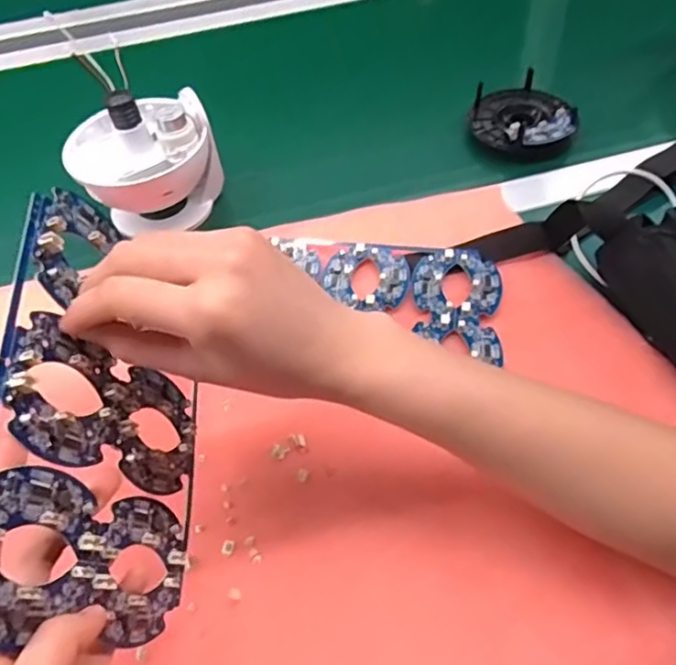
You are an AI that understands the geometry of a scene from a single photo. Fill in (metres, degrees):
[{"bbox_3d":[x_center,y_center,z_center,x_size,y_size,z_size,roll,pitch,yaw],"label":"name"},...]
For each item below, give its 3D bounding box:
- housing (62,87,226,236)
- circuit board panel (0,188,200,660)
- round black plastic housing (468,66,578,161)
[{"bbox_3d":[-0.170,-0.149,0.527,0.119,0.114,0.108,-30,57,-17],"label":"housing"},{"bbox_3d":[-0.112,0.040,0.293,0.010,0.135,0.197,-12,62,16],"label":"circuit board panel"},{"bbox_3d":[0.185,-0.217,0.591,0.100,0.027,0.113,17,57,16],"label":"round black plastic housing"}]

